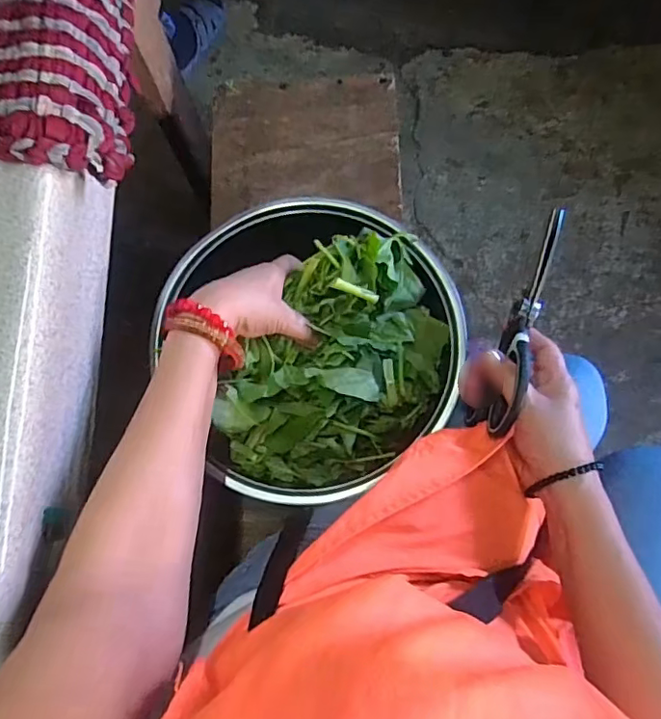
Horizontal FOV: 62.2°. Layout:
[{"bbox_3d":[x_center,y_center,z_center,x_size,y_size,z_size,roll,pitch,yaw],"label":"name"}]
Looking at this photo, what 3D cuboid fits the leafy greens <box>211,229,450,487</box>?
[{"bbox_3d":[0.015,0.006,0.509,0.159,0.078,0.246,31,80,7],"label":"leafy greens"}]

